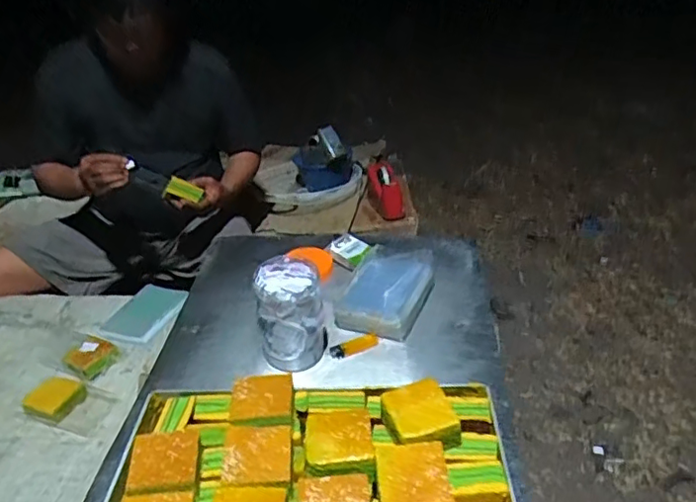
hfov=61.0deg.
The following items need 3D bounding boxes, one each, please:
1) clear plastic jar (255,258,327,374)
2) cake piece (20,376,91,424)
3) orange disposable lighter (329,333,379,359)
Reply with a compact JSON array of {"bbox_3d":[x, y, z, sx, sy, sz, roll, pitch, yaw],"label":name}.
[{"bbox_3d":[-0.086,0.099,0.907,0.091,0.150,0.093,-3,34,2],"label":"clear plastic jar"},{"bbox_3d":[-0.499,0.253,1.014,0.080,0.031,0.084,12,35,26],"label":"cake piece"},{"bbox_3d":[0.008,0.152,0.948,0.080,0.017,0.026,-19,34,-22],"label":"orange disposable lighter"}]

